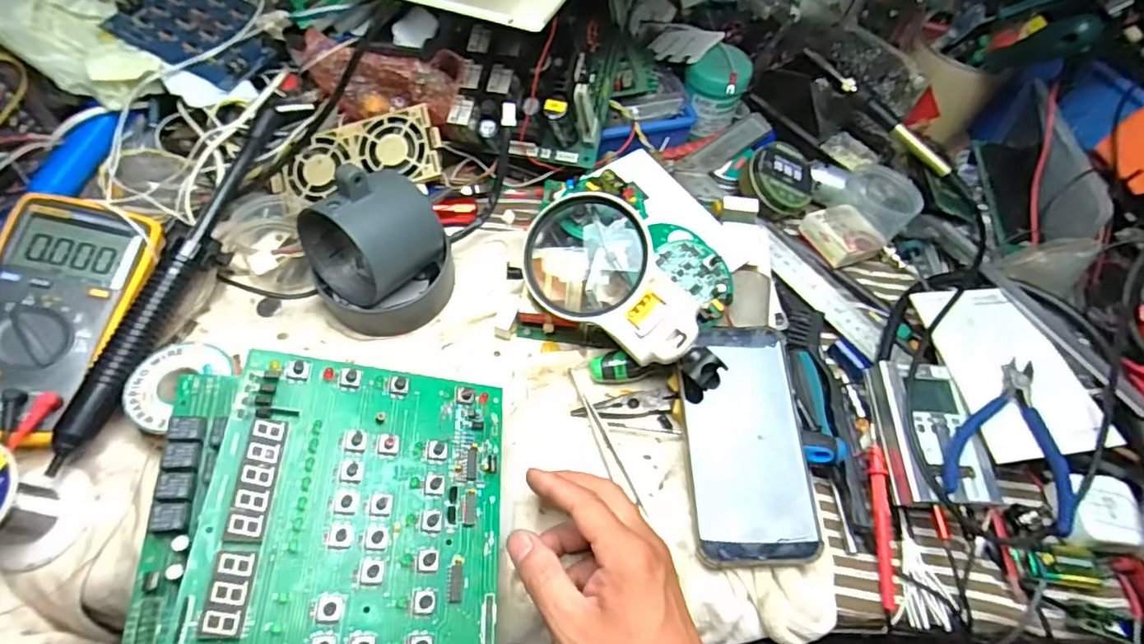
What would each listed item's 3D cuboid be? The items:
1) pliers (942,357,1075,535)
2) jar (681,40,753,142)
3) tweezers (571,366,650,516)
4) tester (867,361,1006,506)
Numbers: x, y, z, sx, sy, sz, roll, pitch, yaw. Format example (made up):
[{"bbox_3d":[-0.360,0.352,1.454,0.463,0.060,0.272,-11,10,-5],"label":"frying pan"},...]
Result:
[{"bbox_3d":[0.313,0.080,0.409,0.081,0.024,0.111,23,61,9],"label":"pliers"},{"bbox_3d":[0.146,-0.229,0.581,0.062,0.069,0.056,-21,64,-16],"label":"jar"},{"bbox_3d":[0.023,0.085,0.424,0.013,0.008,0.114,-18,63,-14],"label":"tweezers"},{"bbox_3d":[0.262,0.083,0.426,0.067,0.034,0.101,4,60,-2],"label":"tester"}]

